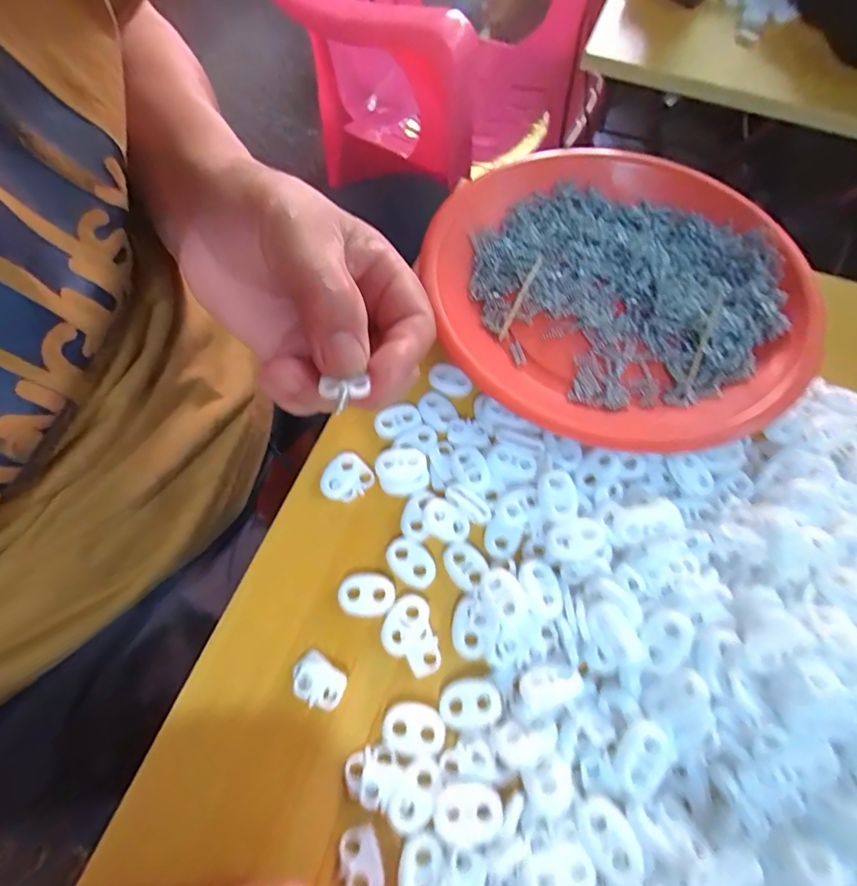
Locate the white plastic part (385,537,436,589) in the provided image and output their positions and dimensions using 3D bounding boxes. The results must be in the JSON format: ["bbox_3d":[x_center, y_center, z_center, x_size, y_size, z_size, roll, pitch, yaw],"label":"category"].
[{"bbox_3d":[-0.007,0.048,0.190,0.023,0.004,0.015,42,70,16],"label":"white plastic part"}]

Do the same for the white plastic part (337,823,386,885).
[{"bbox_3d":[-0.022,0.136,0.151,0.013,0.004,0.019,-19,67,-10],"label":"white plastic part"}]

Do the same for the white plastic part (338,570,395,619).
[{"bbox_3d":[-0.025,0.059,0.185,0.022,0.004,0.017,6,65,1],"label":"white plastic part"}]

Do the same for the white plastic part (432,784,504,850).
[{"bbox_3d":[0.013,0.121,0.152,0.022,0.007,0.016,-8,65,-5],"label":"white plastic part"}]

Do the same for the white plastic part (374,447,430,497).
[{"bbox_3d":[-0.011,0.012,0.204,0.022,0.012,0.019,-10,66,-7],"label":"white plastic part"}]

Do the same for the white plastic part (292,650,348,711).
[{"bbox_3d":[-0.041,0.089,0.174,0.021,0.004,0.015,34,68,14],"label":"white plastic part"}]

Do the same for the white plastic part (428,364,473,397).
[{"bbox_3d":[0.010,-0.030,0.228,0.022,0.011,0.009,28,67,11],"label":"white plastic part"}]

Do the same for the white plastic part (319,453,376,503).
[{"bbox_3d":[-0.037,0.015,0.207,0.020,0.004,0.022,1,65,-1],"label":"white plastic part"}]

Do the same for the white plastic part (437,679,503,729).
[{"bbox_3d":[0.015,0.093,0.168,0.022,0.004,0.015,-2,65,-3],"label":"white plastic part"}]

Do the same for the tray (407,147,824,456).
[{"bbox_3d":[0.097,-0.083,0.246,0.185,0.024,0.186,-15,66,-8],"label":"tray"}]

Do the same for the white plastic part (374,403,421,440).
[{"bbox_3d":[-0.014,-0.011,0.219,0.021,0.006,0.013,-27,68,-14],"label":"white plastic part"}]

